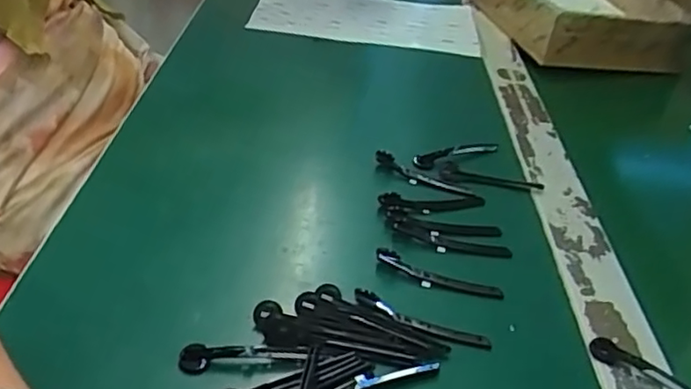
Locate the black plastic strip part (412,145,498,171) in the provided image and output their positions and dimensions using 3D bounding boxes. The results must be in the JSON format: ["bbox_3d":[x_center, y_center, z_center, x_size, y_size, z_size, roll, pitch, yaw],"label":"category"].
[{"bbox_3d":[0.082,-0.031,0.470,0.078,0.009,0.012,-17,41,-30],"label":"black plastic strip part"}]

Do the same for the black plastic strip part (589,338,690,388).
[{"bbox_3d":[0.159,0.091,0.315,0.073,0.007,0.014,27,40,27],"label":"black plastic strip part"}]

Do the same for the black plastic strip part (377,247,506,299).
[{"bbox_3d":[0.053,0.045,0.357,0.072,0.010,0.011,13,35,10],"label":"black plastic strip part"}]

